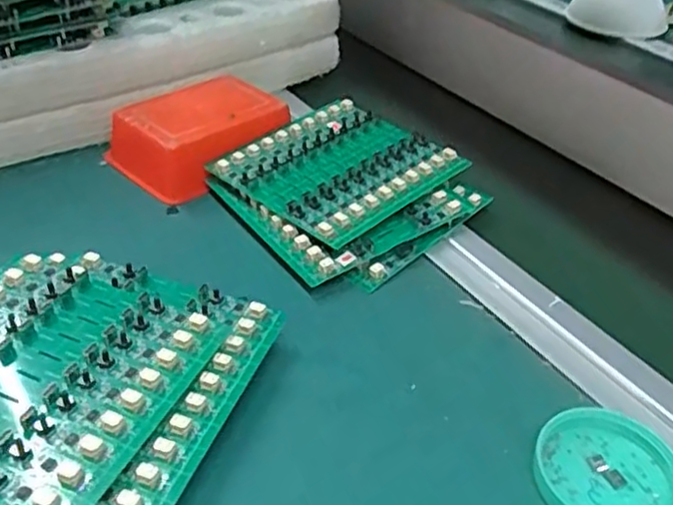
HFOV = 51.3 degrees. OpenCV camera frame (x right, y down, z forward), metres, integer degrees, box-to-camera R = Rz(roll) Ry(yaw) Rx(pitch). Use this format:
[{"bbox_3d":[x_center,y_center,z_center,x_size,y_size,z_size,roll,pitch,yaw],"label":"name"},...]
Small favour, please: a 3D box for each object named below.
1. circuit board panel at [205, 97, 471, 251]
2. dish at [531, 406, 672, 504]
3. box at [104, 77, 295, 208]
[{"bbox_3d":[0.004,-0.063,0.505,0.139,0.015,0.127,-31,49,-31],"label":"circuit board panel"},{"bbox_3d":[0.126,0.103,0.328,0.062,0.015,0.064,2,38,-1],"label":"dish"},{"bbox_3d":[-0.104,-0.092,0.536,0.086,0.048,0.126,32,46,32],"label":"box"}]

